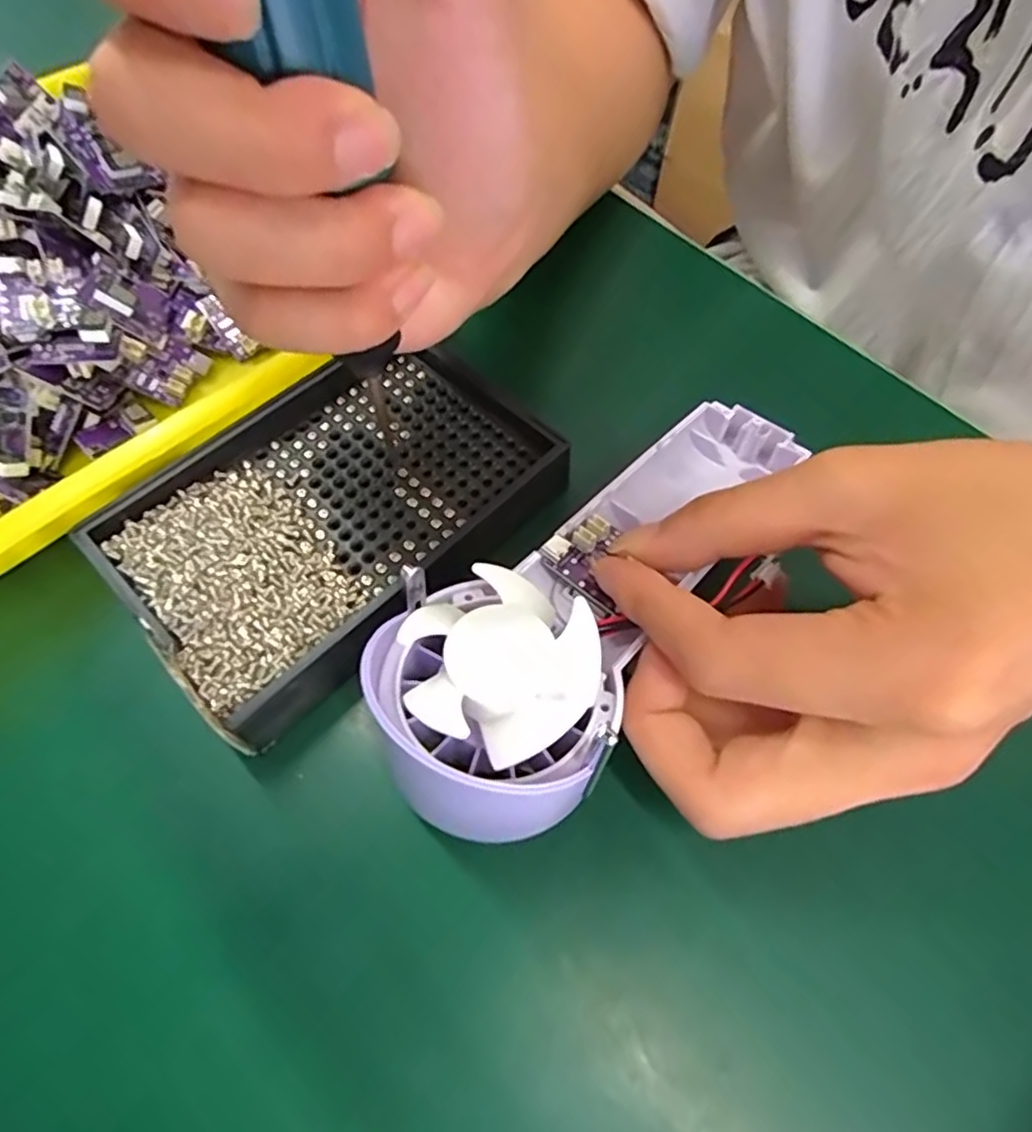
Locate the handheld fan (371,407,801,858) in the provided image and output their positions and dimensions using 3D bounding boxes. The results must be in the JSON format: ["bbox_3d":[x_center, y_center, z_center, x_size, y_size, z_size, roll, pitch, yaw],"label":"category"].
[{"bbox_3d":[0.024,-0.003,0.193,0.064,0.027,0.175,32,50,16],"label":"handheld fan"}]

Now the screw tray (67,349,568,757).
[{"bbox_3d":[-0.059,-0.019,0.217,0.135,0.020,0.096,-40,69,-20],"label":"screw tray"}]

